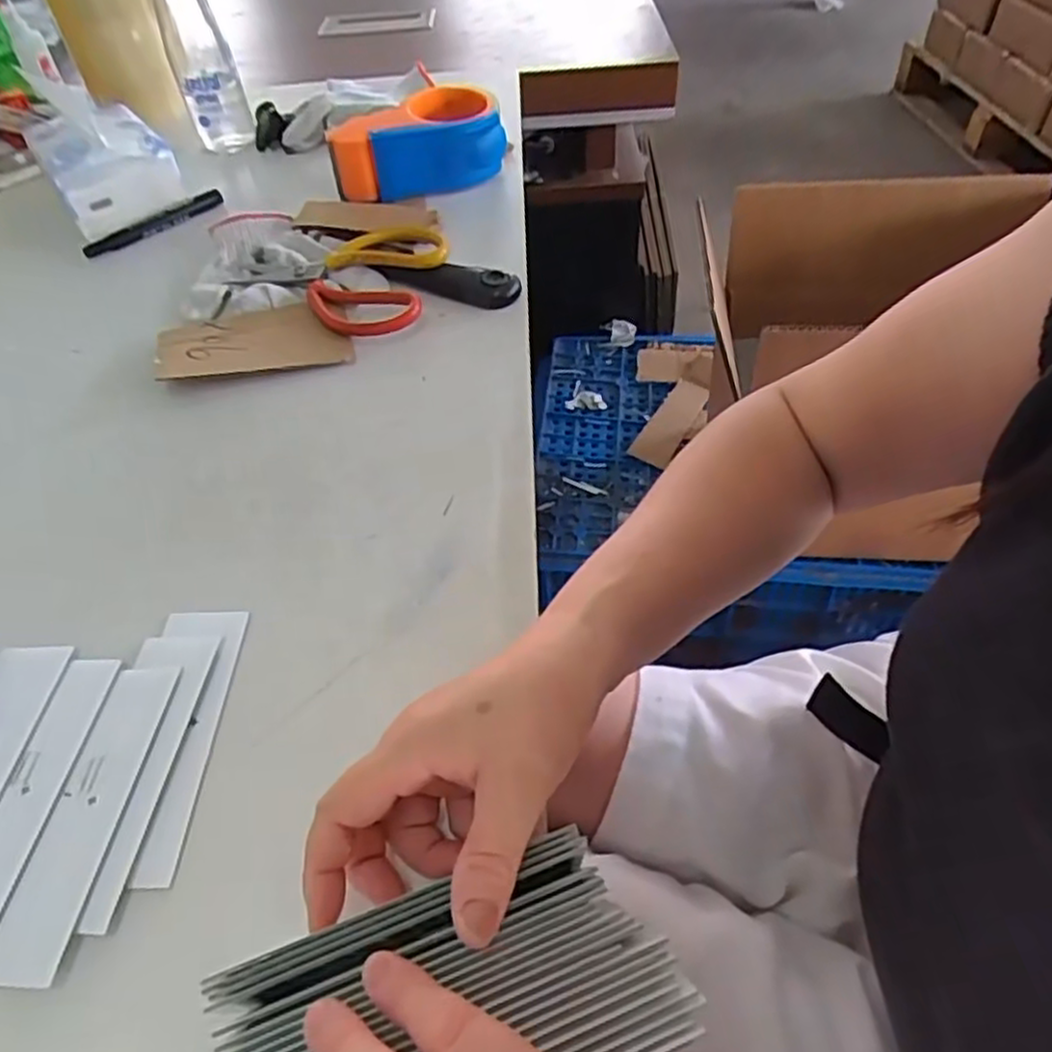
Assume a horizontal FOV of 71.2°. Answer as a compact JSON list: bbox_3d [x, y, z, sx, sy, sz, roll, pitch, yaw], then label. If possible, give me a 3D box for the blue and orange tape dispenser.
[{"bbox_3d":[-0.099,-0.346,0.674,0.152,0.074,0.069,-15,51,-9],"label":"blue and orange tape dispenser"}]

